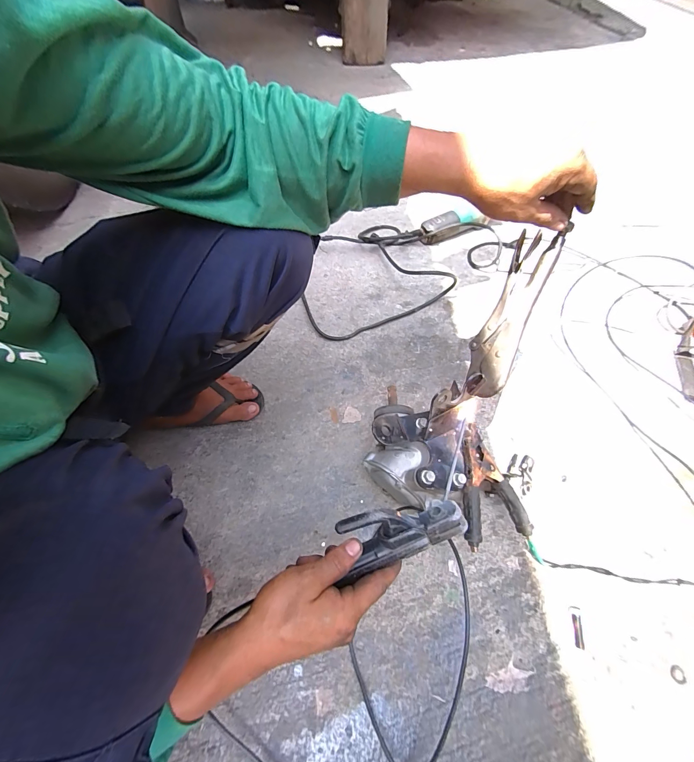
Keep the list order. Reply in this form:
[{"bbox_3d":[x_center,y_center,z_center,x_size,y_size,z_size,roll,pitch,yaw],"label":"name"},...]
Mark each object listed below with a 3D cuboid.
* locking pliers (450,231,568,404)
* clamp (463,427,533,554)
[{"bbox_3d":[0.199,-0.071,0.412,0.048,0.031,0.218,22,101,12],"label":"locking pliers"},{"bbox_3d":[0.186,0.143,0.458,0.087,0.024,0.156,-15,75,-6],"label":"clamp"}]

